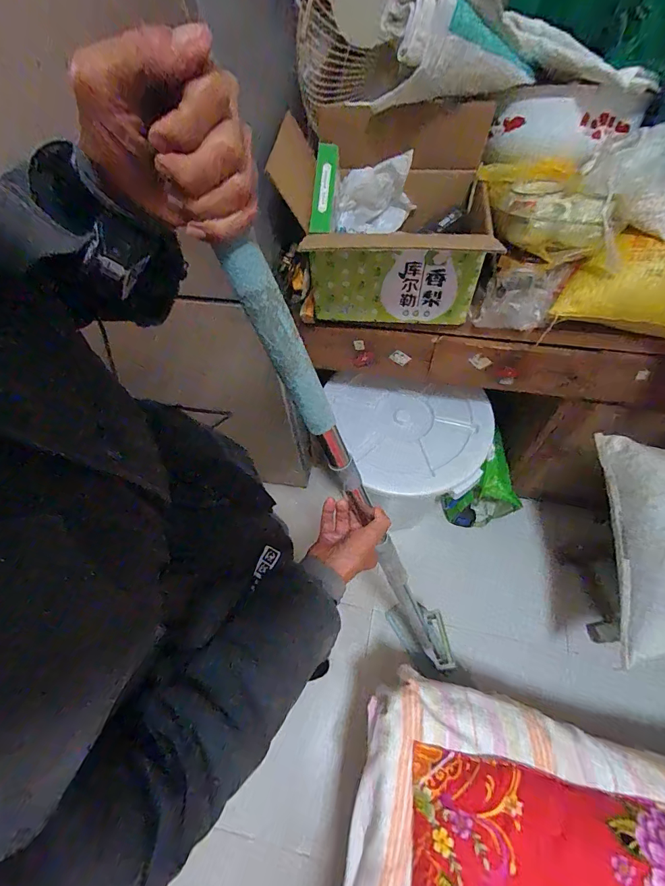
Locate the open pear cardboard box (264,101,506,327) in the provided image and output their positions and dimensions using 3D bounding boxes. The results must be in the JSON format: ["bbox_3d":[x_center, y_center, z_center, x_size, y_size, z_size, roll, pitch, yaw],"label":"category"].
[{"bbox_3d":[0.114,-0.414,0.734,0.366,0.285,0.233,7,60,6],"label":"open pear cardboard box"}]

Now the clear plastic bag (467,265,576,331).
[{"bbox_3d":[0.360,-0.282,0.756,0.148,0.109,0.066,15,62,11],"label":"clear plastic bag"}]

